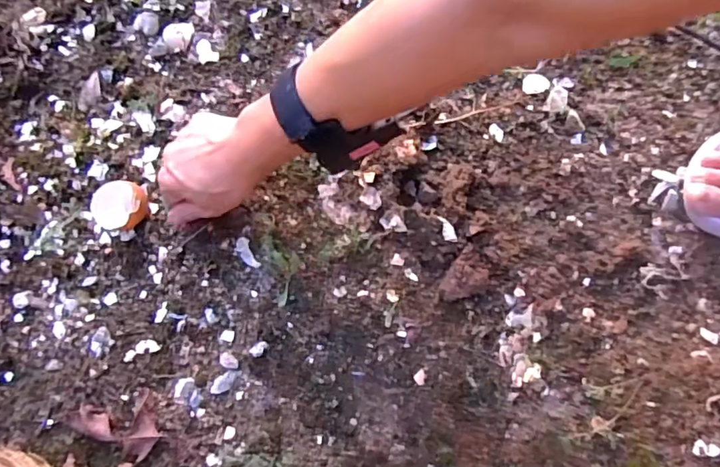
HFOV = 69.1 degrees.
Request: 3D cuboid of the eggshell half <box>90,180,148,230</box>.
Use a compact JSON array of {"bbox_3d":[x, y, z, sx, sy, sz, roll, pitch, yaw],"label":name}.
[{"bbox_3d":[-0.228,-0.024,0.501,0.050,0.032,0.044,-1,80,-1],"label":"eggshell half"}]

